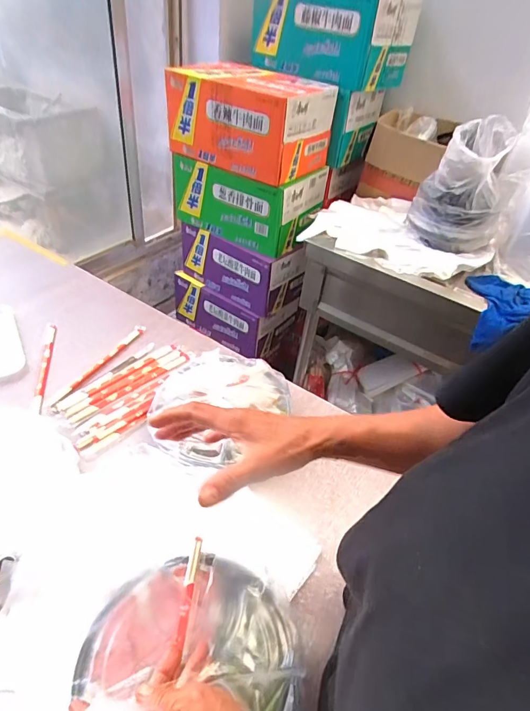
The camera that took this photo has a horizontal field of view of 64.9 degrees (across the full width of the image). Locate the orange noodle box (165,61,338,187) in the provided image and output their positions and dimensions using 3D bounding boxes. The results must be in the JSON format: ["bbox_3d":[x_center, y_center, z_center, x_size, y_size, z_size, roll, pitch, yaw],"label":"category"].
[{"bbox_3d":[-0.054,-0.725,1.274,0.440,0.234,0.293,26,47,19],"label":"orange noodle box"}]

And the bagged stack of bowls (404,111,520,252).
[{"bbox_3d":[0.535,-0.443,1.126,0.226,0.308,0.188,20,45,13],"label":"bagged stack of bowls"}]

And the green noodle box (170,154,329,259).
[{"bbox_3d":[-0.053,-0.547,1.420,0.452,0.220,0.264,28,47,20],"label":"green noodle box"}]

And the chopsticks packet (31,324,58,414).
[{"bbox_3d":[-0.399,0.019,0.755,0.018,0.011,0.226,-5,45,-13],"label":"chopsticks packet"}]

